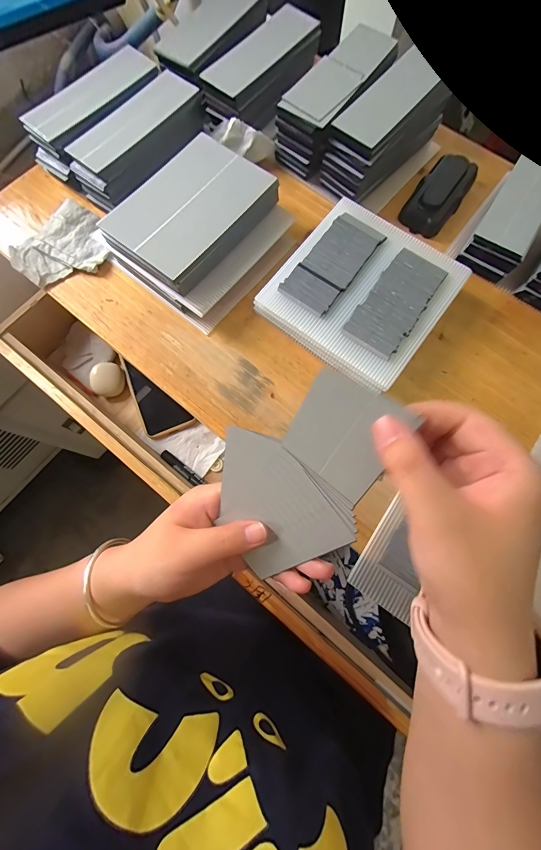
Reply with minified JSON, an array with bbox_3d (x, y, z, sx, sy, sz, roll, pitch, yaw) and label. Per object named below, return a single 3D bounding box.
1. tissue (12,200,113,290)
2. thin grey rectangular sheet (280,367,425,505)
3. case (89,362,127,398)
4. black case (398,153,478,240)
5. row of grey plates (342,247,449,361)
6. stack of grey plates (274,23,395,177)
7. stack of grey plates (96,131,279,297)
[{"bbox_3d":[-0.235,-0.198,0.378,0.101,0.021,0.081,-39,78,-9],"label":"tissue"},{"bbox_3d":[0.037,0.007,0.173,0.051,0.004,0.056,30,116,4],"label":"thin grey rectangular sheet"},{"bbox_3d":[-0.247,-0.070,0.510,0.048,0.017,0.050,0,75,1],"label":"case"},{"bbox_3d":[0.196,-0.267,0.390,0.050,0.028,0.098,35,78,9],"label":"black case"},{"bbox_3d":[0.122,-0.121,0.326,0.053,0.004,0.114,35,78,9],"label":"row of grey plates"},{"bbox_3d":[0.074,-0.367,0.380,0.068,0.066,0.147,40,92,10],"label":"stack of grey plates"},{"bbox_3d":[-0.079,-0.217,0.342,0.108,0.025,0.153,40,79,10],"label":"stack of grey plates"}]

